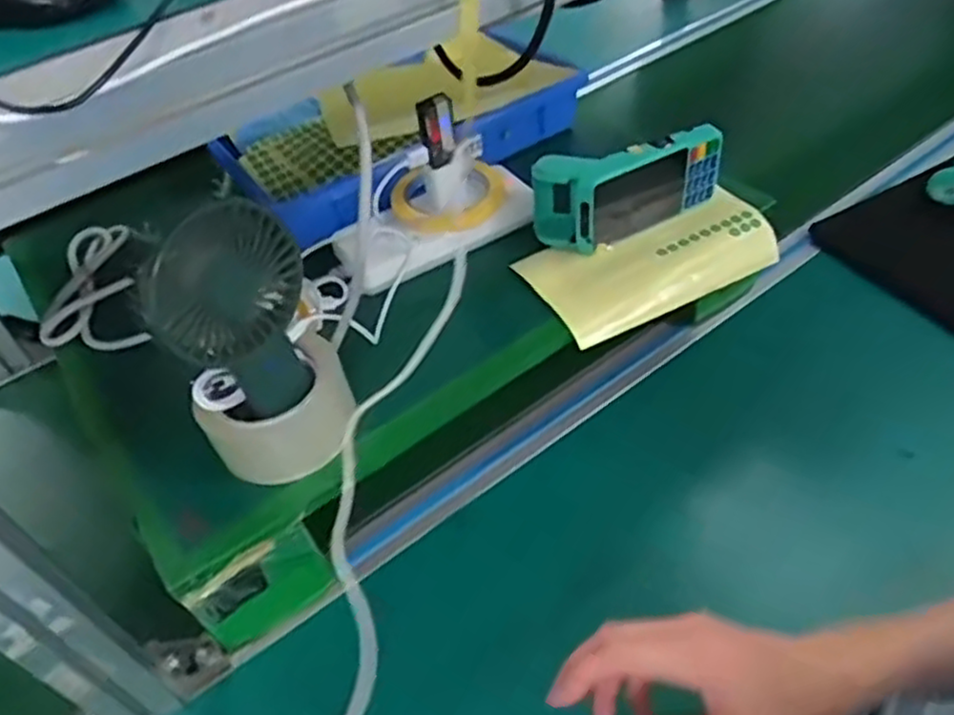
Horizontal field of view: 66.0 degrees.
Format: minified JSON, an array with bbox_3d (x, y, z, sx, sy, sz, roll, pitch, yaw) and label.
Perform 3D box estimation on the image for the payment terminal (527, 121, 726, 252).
[{"bbox_3d":[0.138,-0.160,0.667,0.167,0.078,0.062,-21,48,-13],"label":"payment terminal"}]

